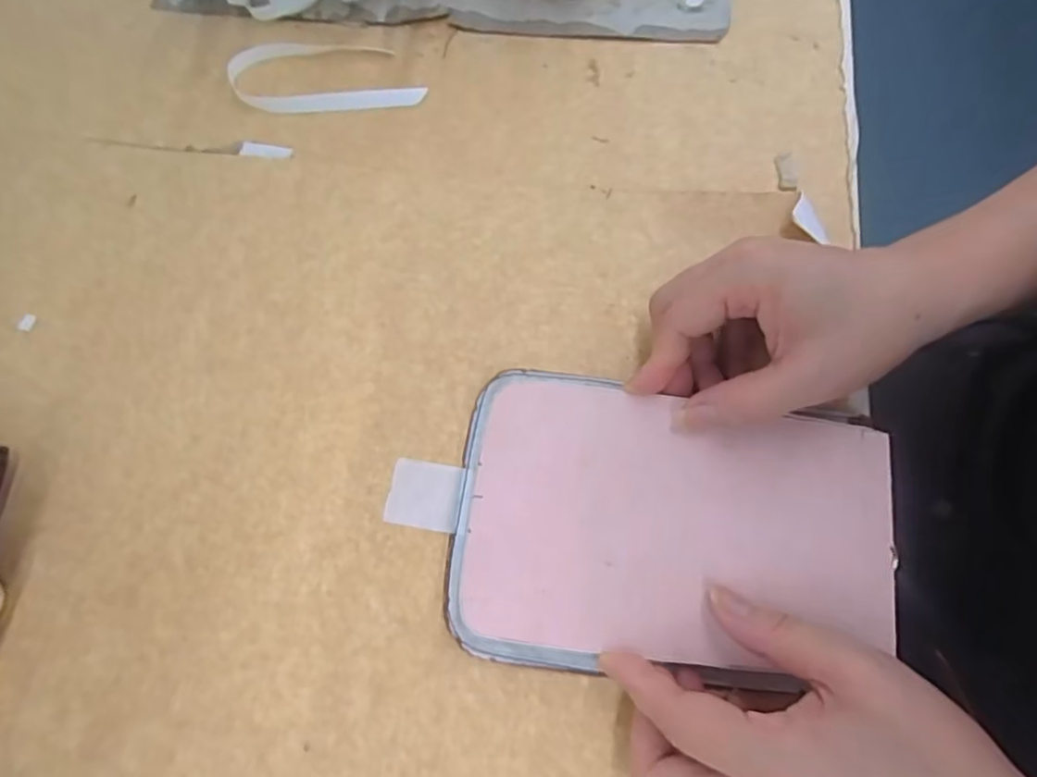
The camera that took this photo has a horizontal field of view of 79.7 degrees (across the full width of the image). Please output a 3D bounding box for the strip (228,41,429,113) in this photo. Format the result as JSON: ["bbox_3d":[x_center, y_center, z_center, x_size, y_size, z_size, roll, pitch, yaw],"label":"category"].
[{"bbox_3d":[-0.115,-0.191,0.373,0.112,0.011,0.049,-5,71,-1],"label":"strip"}]

